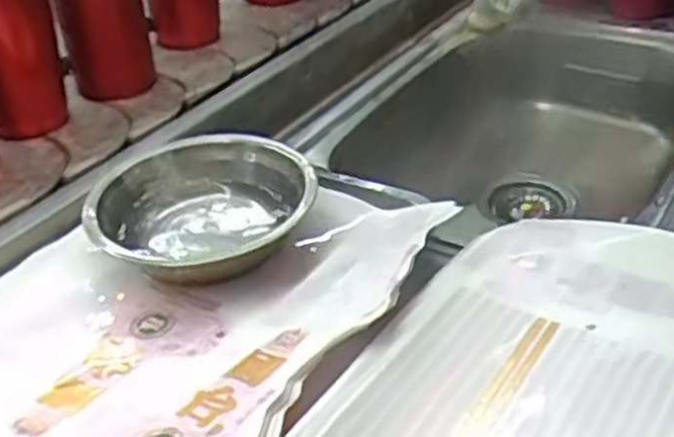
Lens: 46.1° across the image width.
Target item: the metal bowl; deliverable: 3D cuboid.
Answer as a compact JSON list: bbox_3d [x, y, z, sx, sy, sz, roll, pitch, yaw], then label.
[{"bbox_3d":[-0.103,-0.011,0.605,0.164,0.055,0.164,-2,35,1],"label":"metal bowl"}]

